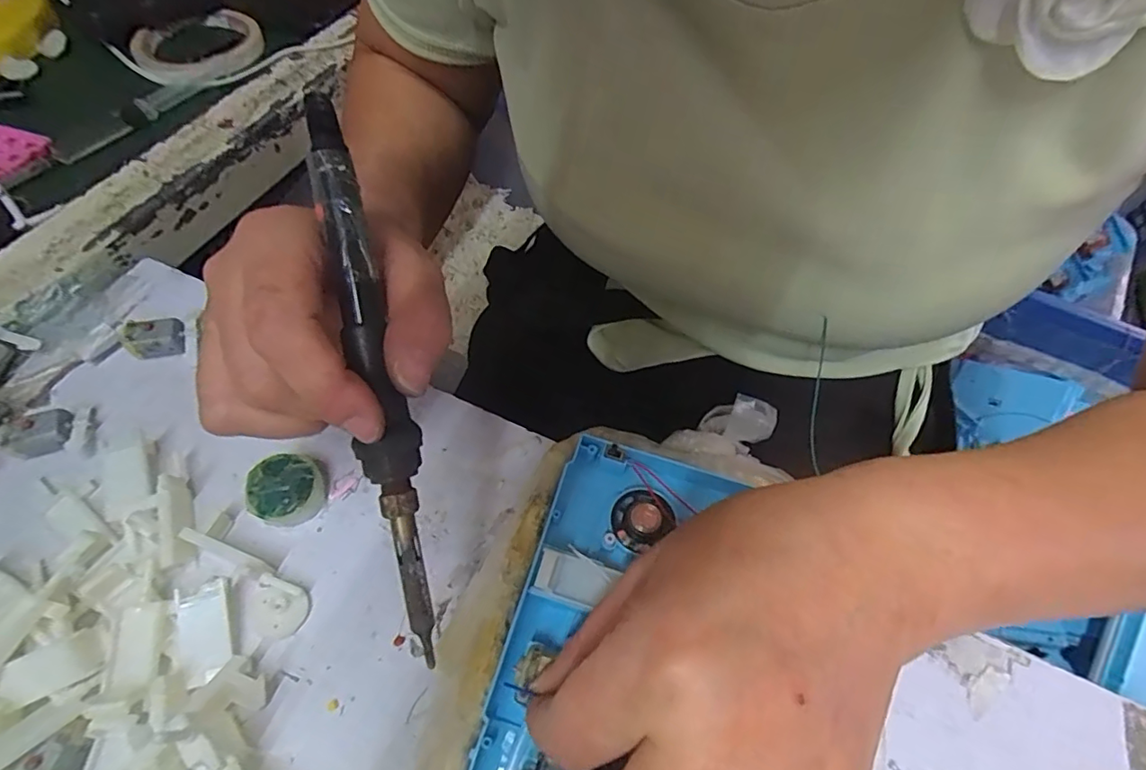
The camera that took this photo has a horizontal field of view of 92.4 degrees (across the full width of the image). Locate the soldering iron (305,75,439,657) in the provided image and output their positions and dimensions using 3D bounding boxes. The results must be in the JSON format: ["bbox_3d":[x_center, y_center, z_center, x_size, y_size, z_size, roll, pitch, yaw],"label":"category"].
[{"bbox_3d":[-0.068,-0.004,0.186,0.020,0.017,0.197,-12,90,-12],"label":"soldering iron"}]

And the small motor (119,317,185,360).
[{"bbox_3d":[-0.229,-0.025,0.303,0.027,0.019,0.016,-14,60,-13],"label":"small motor"}]

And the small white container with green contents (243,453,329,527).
[{"bbox_3d":[-0.139,0.051,0.267,0.033,0.019,0.030,2,58,-4],"label":"small white container with green contents"}]

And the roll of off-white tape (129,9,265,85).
[{"bbox_3d":[-0.303,-0.277,0.452,0.097,0.011,0.097,2,58,-4],"label":"roll of off-white tape"}]

